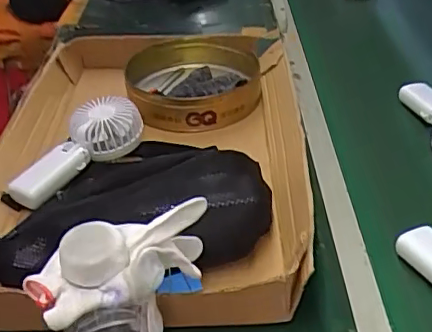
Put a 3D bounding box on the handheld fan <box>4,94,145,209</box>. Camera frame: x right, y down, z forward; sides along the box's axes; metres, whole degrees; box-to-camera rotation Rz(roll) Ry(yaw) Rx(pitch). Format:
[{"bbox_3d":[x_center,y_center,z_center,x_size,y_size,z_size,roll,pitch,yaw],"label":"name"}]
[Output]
[{"bbox_3d":[-0.162,-0.015,0.652,0.067,0.055,0.179,29,61,36],"label":"handheld fan"}]

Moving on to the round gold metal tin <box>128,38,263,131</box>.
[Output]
[{"bbox_3d":[-0.029,-0.122,0.803,0.194,0.064,0.190,-1,34,0],"label":"round gold metal tin"}]

